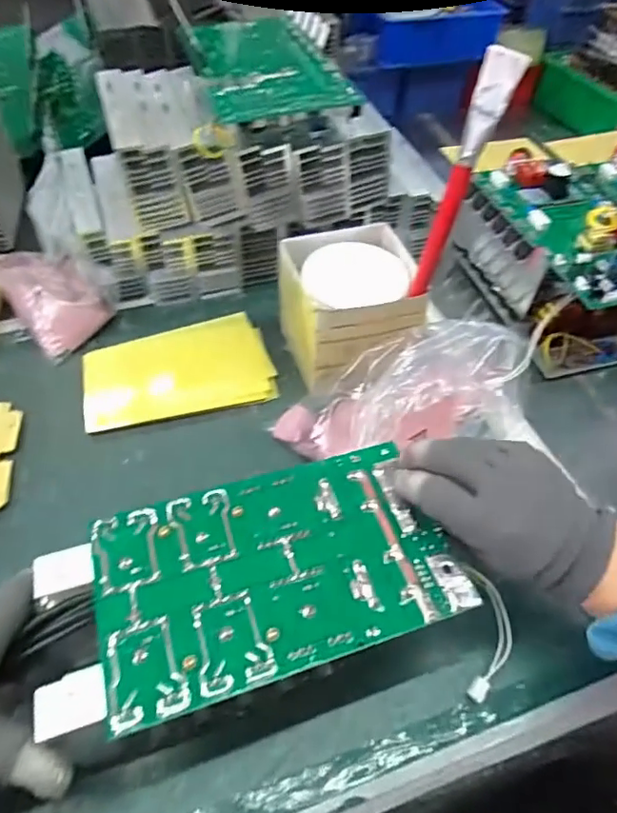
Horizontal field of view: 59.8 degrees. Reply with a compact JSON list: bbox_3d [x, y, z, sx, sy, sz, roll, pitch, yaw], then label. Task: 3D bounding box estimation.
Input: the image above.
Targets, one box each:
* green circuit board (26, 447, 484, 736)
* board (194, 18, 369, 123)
[{"bbox_3d":[-0.034,0.099,0.322,0.235,0.019,0.122,-15,55,-11],"label":"green circuit board"},{"bbox_3d":[-0.044,-0.324,0.508,0.120,0.026,0.221,-13,54,-13],"label":"board"}]

